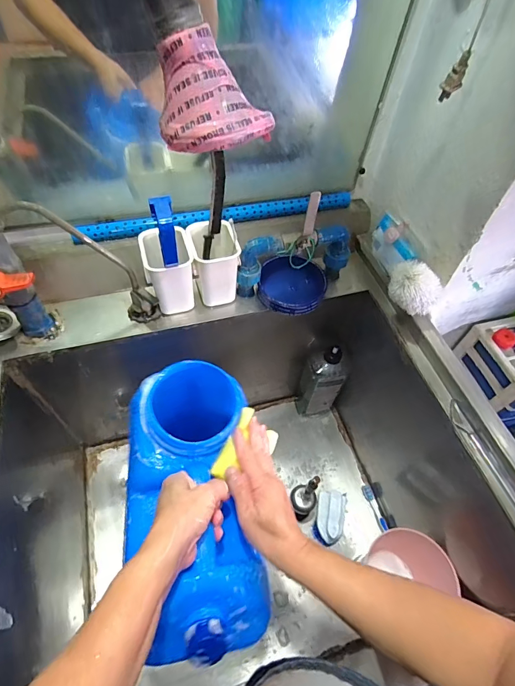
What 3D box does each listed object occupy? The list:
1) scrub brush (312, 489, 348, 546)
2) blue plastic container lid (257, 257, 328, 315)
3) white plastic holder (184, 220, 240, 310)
[{"bbox_3d":[0.156,0.361,0.791,0.063,0.060,0.103,16,56,7],"label":"scrub brush"},{"bbox_3d":[0.061,-0.101,0.659,0.114,0.033,0.105,2,55,-3],"label":"blue plastic container lid"},{"bbox_3d":[-0.071,-0.127,0.616,0.072,0.109,0.080,-12,57,-12],"label":"white plastic holder"}]

